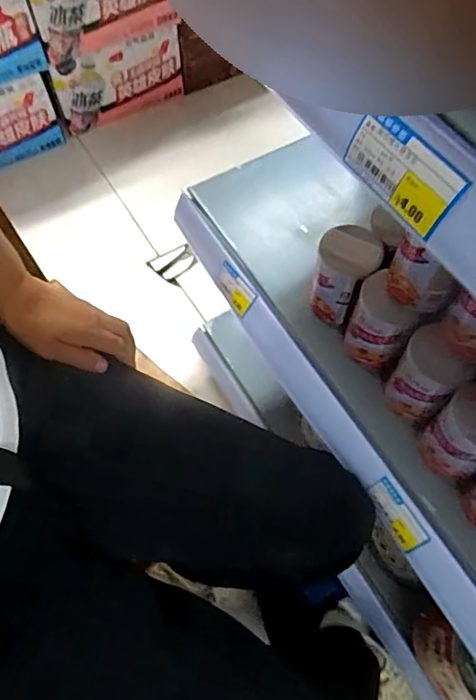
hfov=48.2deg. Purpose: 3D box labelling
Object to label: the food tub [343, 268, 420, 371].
[{"bbox_3d":[0.147,-0.024,0.560,0.058,0.107,0.057,0,62,0],"label":"food tub"}]

